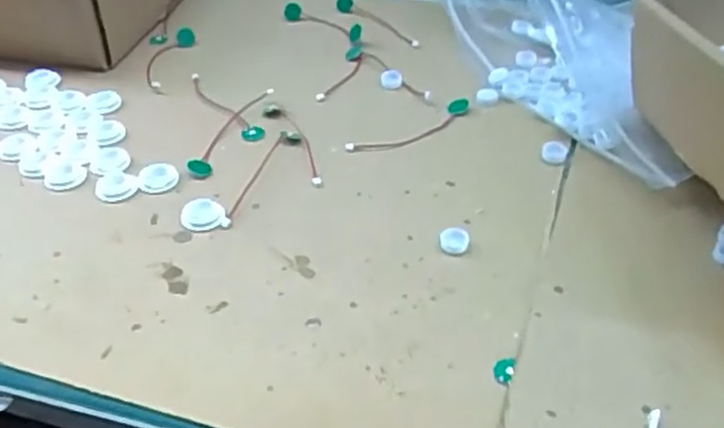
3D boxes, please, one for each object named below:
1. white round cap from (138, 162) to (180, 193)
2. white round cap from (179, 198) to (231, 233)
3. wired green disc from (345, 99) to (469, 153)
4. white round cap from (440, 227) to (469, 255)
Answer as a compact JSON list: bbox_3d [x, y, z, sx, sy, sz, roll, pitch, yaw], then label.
[{"bbox_3d":[-0.118,-0.021,0.416,0.023,0.004,0.023,-1,41,1],"label":"white round cap"},{"bbox_3d":[-0.086,0.001,0.389,0.023,0.006,0.023,-18,43,-18],"label":"white round cap"},{"bbox_3d":[0.031,-0.053,0.448,0.088,0.007,0.020,-24,46,-24],"label":"wired green disc"},{"bbox_3d":[0.047,0.014,0.367,0.015,0.007,0.014,-1,41,1],"label":"white round cap"}]

